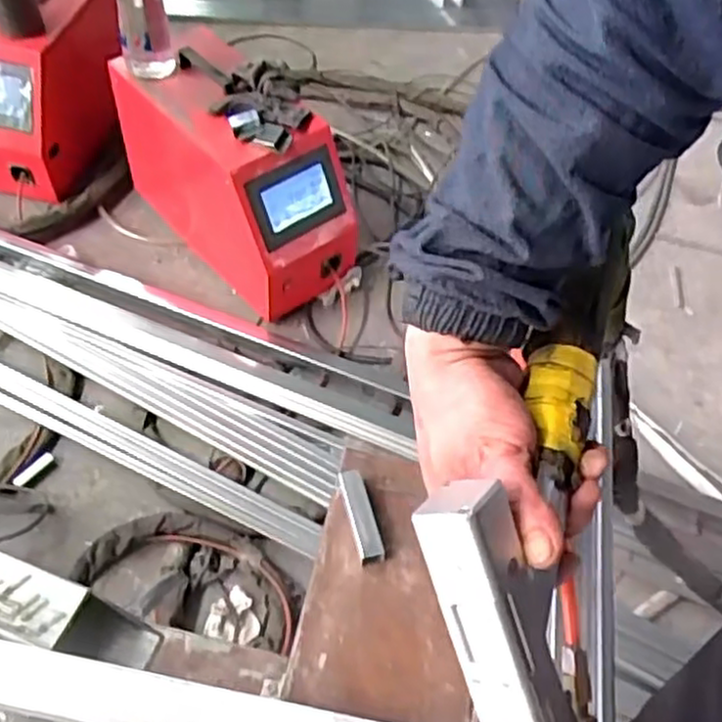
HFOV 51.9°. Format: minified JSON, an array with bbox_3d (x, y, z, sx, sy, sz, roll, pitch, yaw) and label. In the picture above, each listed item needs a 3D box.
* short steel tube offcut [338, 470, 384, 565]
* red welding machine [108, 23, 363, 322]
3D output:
[{"bbox_3d":[-0.001,0.137,0.663,0.022,0.017,0.084,-10,57,-12],"label":"short steel tube offcut"},{"bbox_3d":[-0.284,-0.443,1.698,0.279,0.367,0.610,-36,64,-26],"label":"red welding machine"}]

